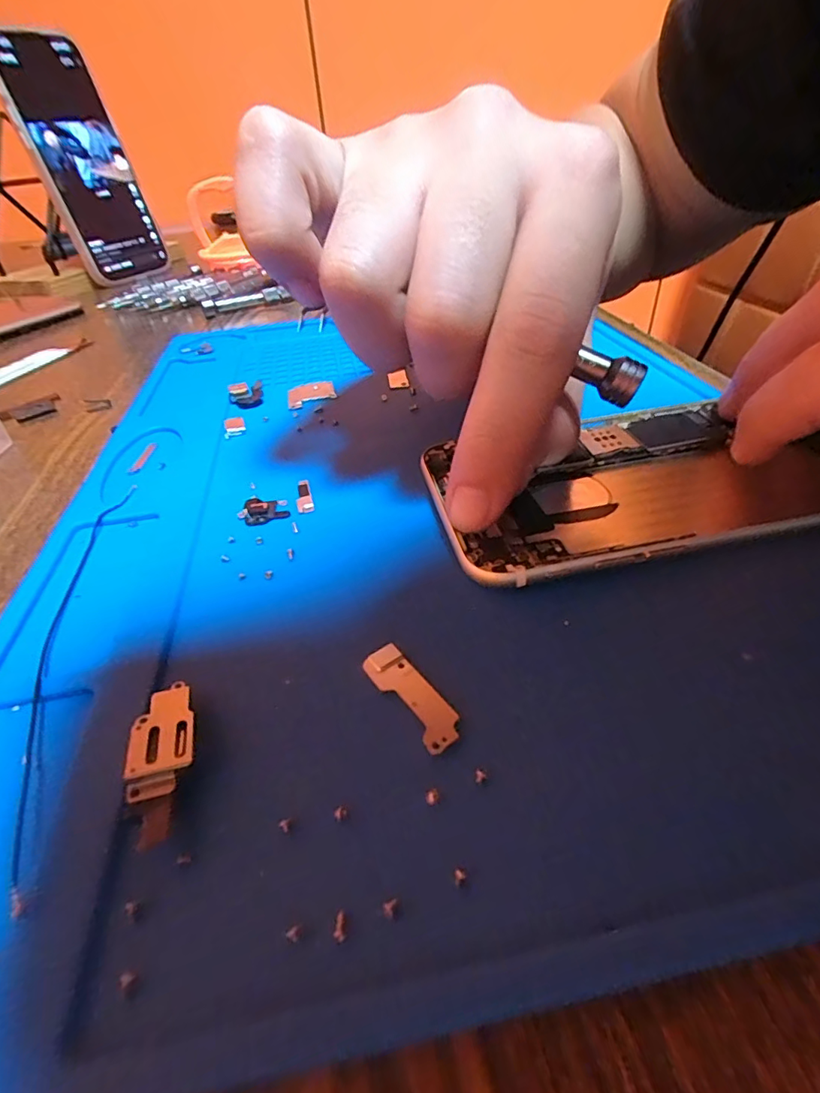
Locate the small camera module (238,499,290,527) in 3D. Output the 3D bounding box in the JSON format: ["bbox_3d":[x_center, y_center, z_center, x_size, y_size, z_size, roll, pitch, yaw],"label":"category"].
[{"bbox_3d":[-0.044,-0.012,0.153,0.014,0.004,0.010,-17,40,-14],"label":"small camera module"}]

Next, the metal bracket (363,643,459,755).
[{"bbox_3d":[0.000,0.027,0.099,0.008,0.004,0.025,-26,43,-24],"label":"metal bracket"}]

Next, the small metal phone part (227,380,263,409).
[{"bbox_3d":[-0.071,-0.065,0.221,0.014,0.005,0.017,-10,39,-8],"label":"small metal phone part"}]

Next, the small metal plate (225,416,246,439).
[{"bbox_3d":[-0.068,-0.047,0.200,0.008,0.004,0.013,-14,40,-13],"label":"small metal plate"}]

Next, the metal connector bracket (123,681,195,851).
[{"bbox_3d":[-0.043,0.037,0.090,0.010,0.006,0.029,-15,39,-11],"label":"metal connector bracket"}]

